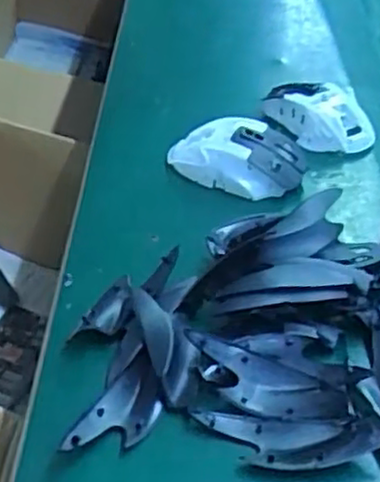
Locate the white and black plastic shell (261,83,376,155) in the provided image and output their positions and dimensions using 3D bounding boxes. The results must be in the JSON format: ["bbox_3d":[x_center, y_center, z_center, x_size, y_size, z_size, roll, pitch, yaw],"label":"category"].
[{"bbox_3d":[0.114,-0.116,0.656,0.107,0.035,0.054,27,45,28],"label":"white and black plastic shell"}]

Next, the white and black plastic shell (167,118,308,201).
[{"bbox_3d":[0.041,-0.069,0.601,0.114,0.040,0.059,10,39,10],"label":"white and black plastic shell"}]

